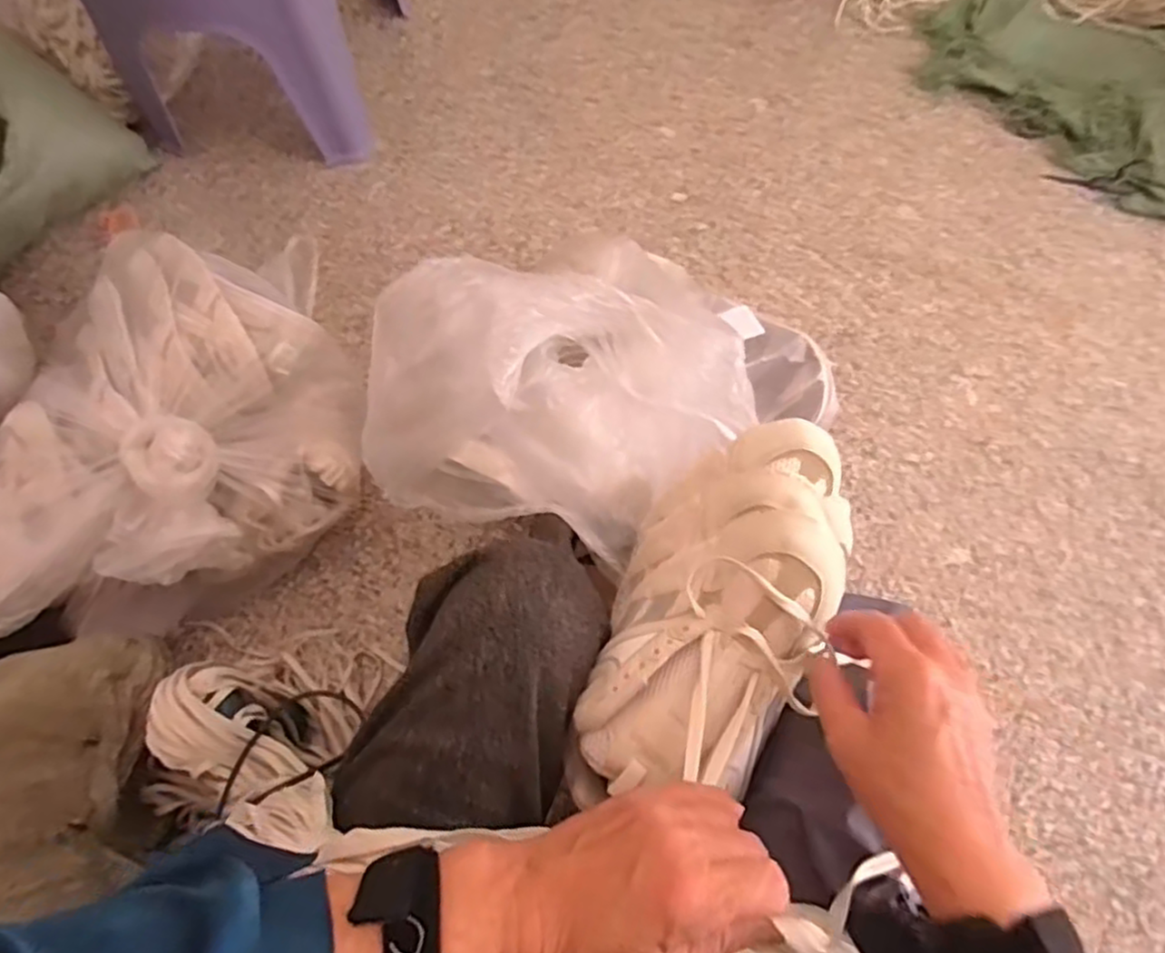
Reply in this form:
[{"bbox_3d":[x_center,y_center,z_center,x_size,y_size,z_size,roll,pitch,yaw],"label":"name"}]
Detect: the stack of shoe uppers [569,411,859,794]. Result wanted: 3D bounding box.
[{"bbox_3d":[0.094,0.073,0.447,0.122,0.074,0.254,24,70,7],"label":"stack of shoe uppers"}]

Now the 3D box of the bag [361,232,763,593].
[{"bbox_3d":[-0.038,-0.069,0.642,0.327,0.155,0.239,24,70,7],"label":"bag"}]

